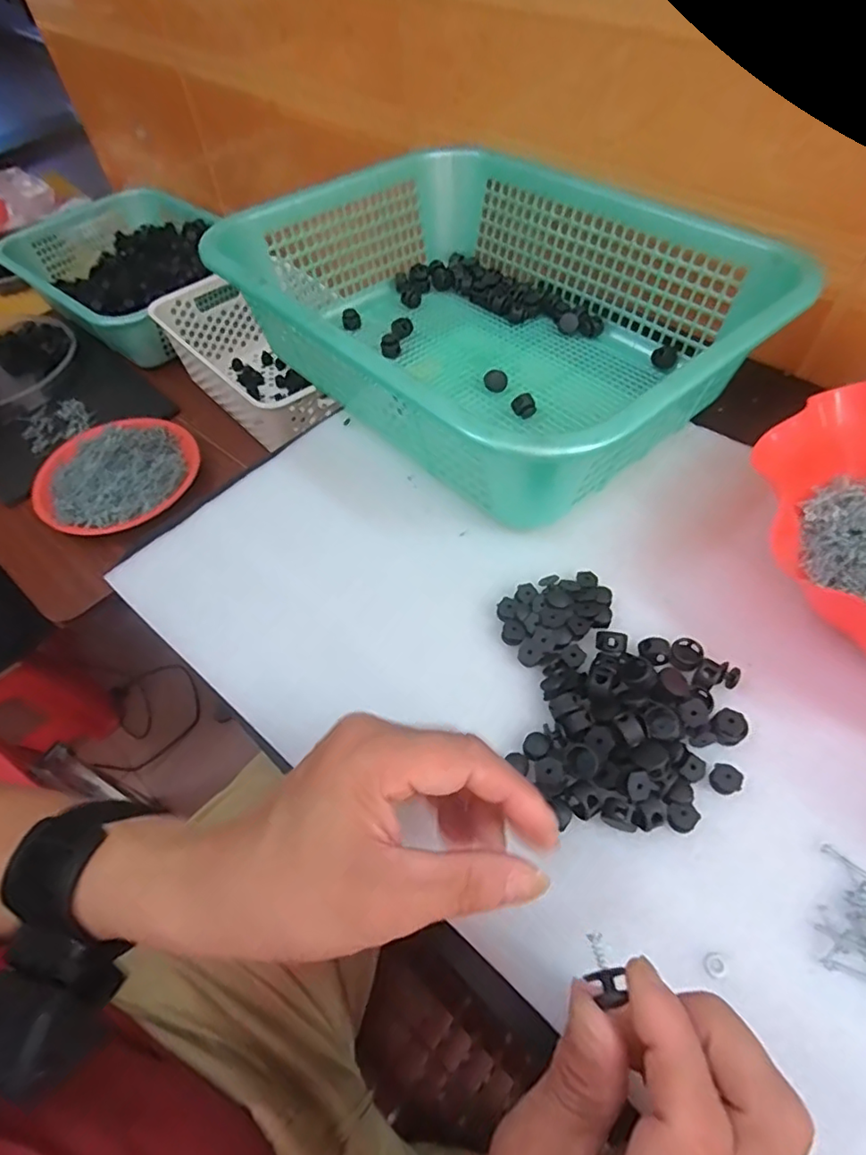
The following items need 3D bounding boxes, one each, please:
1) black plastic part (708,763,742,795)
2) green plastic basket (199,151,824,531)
[{"bbox_3d":[0.145,0.100,0.287,0.014,0.008,0.014,-2,55,3],"label":"black plastic part"},{"bbox_3d":[0.042,-0.217,0.446,0.295,0.098,0.387,-40,62,-22],"label":"green plastic basket"}]

